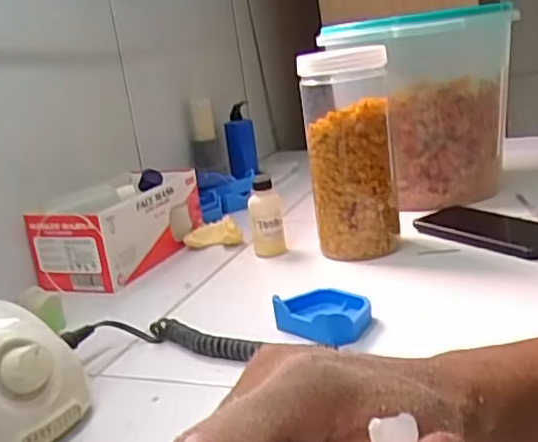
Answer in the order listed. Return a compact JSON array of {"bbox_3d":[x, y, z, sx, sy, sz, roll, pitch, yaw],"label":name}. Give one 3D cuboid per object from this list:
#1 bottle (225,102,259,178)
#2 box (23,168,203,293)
[{"bbox_3d":[-0.049,-0.137,1.099,0.047,0.134,0.040,-6,-16,6],"label":"bottle"},{"bbox_3d":[-0.170,0.006,0.765,0.106,0.094,0.203,0,17,27],"label":"box"}]

